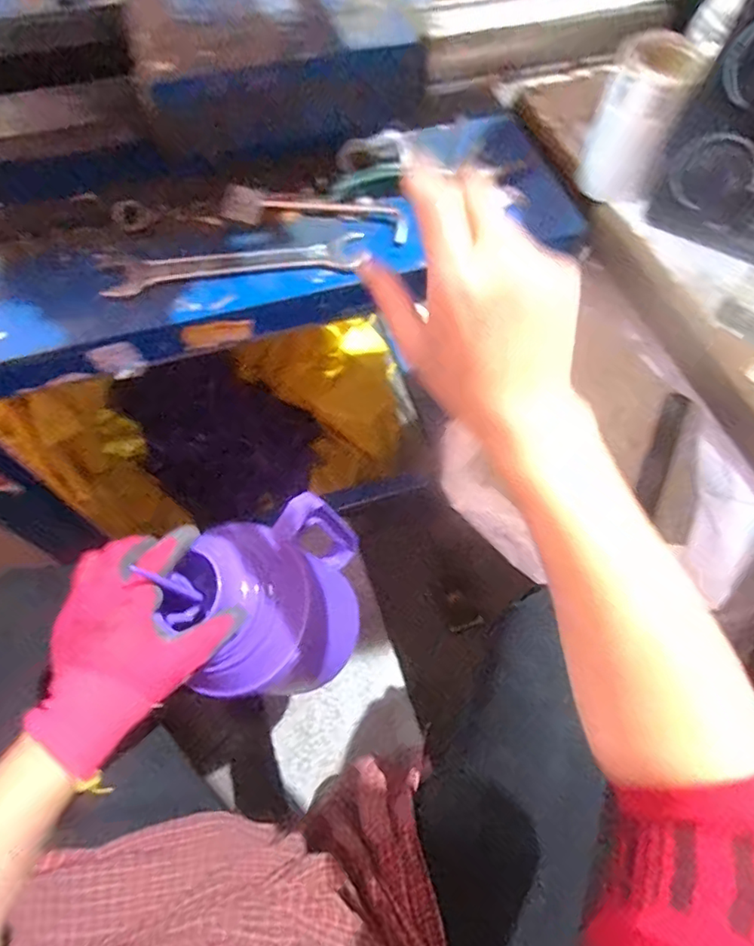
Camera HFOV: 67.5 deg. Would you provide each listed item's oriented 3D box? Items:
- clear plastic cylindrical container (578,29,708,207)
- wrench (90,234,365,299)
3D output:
[{"bbox_3d":[0.216,-0.290,0.474,0.063,0.103,0.056,19,65,9],"label":"clear plastic cylindrical container"},{"bbox_3d":[-0.116,-0.170,0.457,0.213,0.009,0.042,-7,63,-4],"label":"wrench"}]

